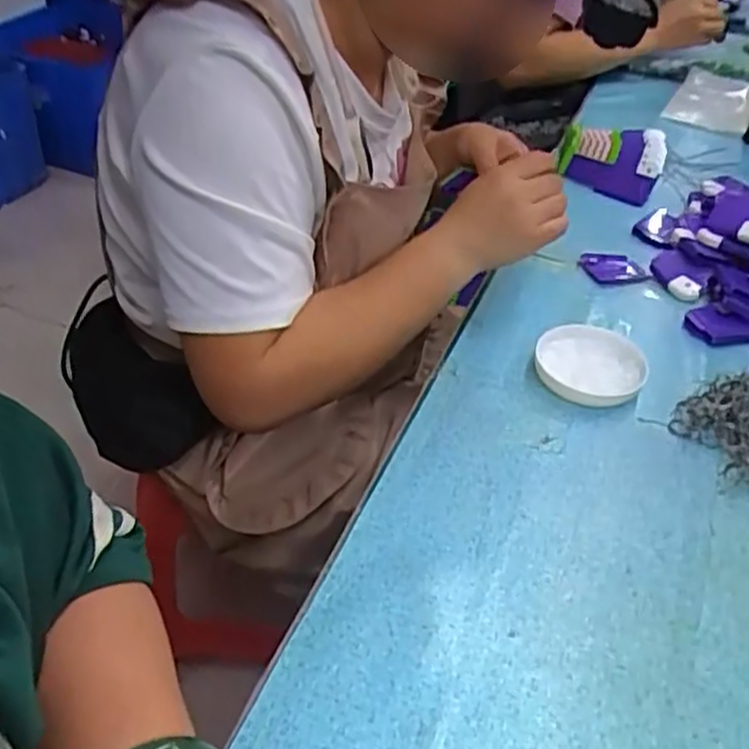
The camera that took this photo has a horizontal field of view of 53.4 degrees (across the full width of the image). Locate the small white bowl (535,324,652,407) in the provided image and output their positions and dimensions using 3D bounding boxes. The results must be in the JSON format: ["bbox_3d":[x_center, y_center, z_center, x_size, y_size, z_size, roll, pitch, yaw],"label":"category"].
[{"bbox_3d":[0.183,-0.009,0.633,0.088,0.026,0.084,3,41,-3],"label":"small white bowl"}]

